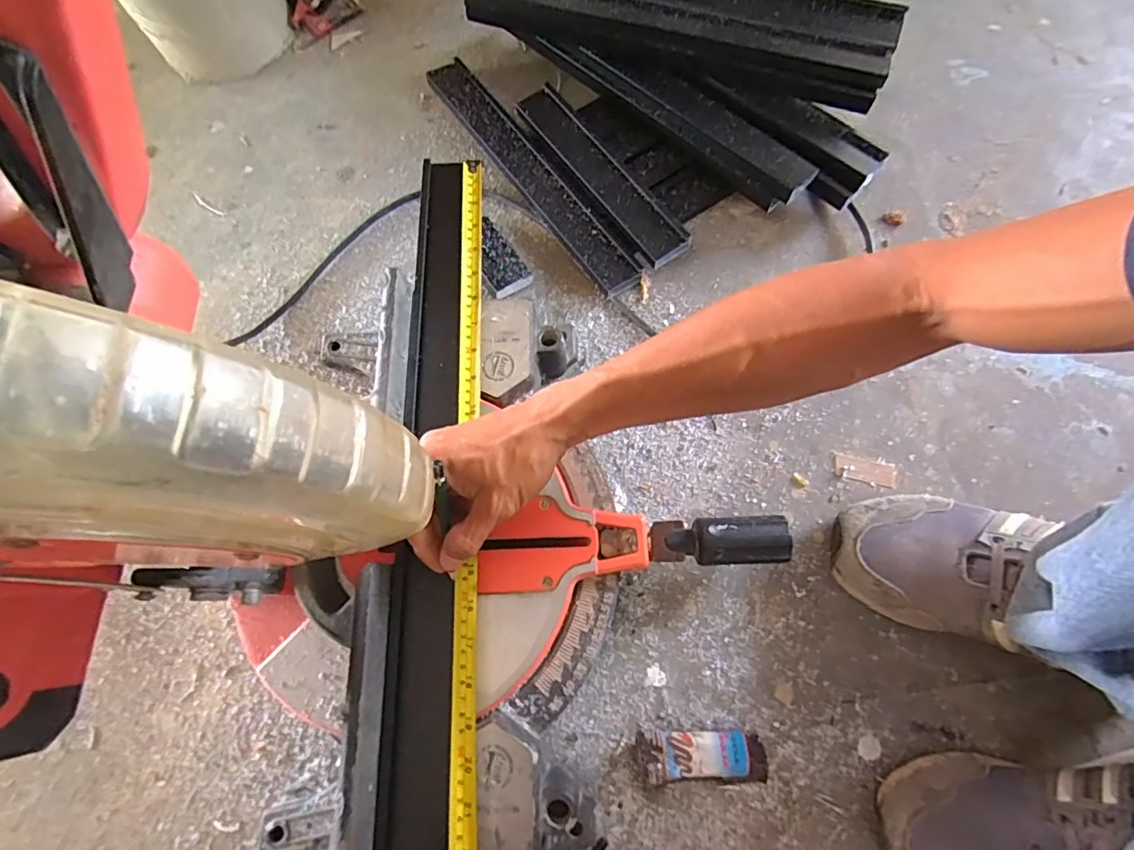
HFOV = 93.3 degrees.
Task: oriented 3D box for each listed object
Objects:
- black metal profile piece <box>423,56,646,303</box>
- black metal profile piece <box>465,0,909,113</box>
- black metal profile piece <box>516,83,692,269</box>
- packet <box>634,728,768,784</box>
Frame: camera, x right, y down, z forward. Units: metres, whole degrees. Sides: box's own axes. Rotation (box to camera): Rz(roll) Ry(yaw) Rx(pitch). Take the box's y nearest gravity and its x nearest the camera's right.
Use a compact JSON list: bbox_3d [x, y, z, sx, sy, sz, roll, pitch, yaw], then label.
[{"bbox_3d":[-0.041,-0.293,0.611,0.054,0.030,0.373,-33,74,-9],"label":"black metal profile piece"},{"bbox_3d":[0.120,-0.451,0.589,0.449,0.050,0.106,19,73,8],"label":"black metal profile piece"},{"bbox_3d":[0.034,-0.276,0.583,0.047,0.025,0.262,-33,74,-9],"label":"black metal profile piece"},{"bbox_3d":[0.109,0.267,0.431,0.103,0.015,0.035,0,72,0],"label":"packet"}]

